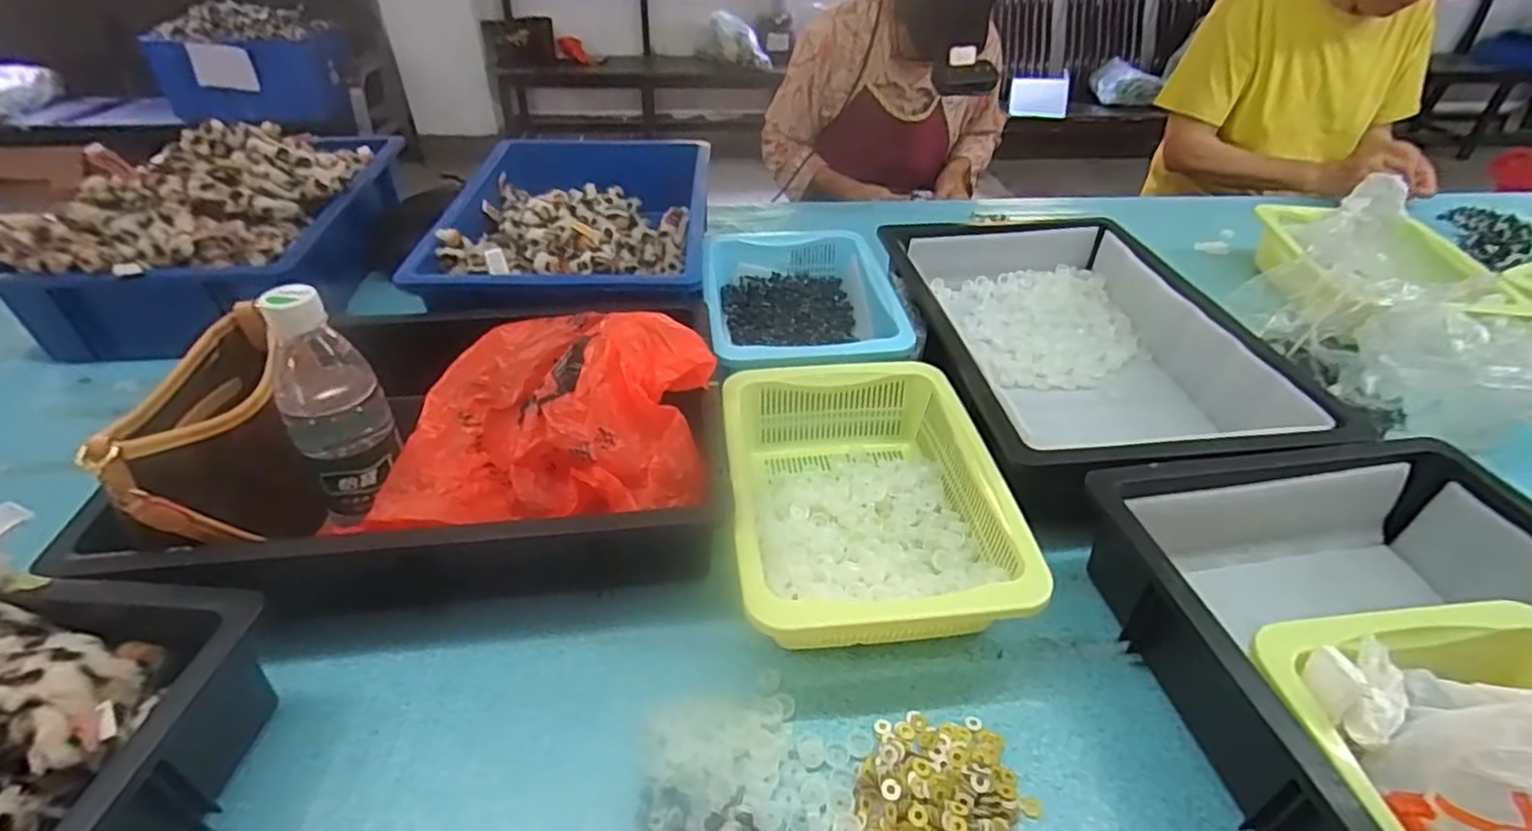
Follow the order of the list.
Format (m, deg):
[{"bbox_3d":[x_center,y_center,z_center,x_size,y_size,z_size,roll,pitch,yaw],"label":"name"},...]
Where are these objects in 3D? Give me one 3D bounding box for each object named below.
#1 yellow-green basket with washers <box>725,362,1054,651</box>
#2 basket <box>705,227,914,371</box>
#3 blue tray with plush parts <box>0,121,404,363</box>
[{"bbox_3d":[0.072,0.069,0.570,0.203,0.088,0.279,-2,38,-6],"label":"yellow-green basket with washers"},{"bbox_3d":[0.035,-0.128,0.804,0.206,0.064,0.305,-4,39,-6],"label":"basket"},{"bbox_3d":[-0.671,-0.254,0.894,0.279,0.149,0.444,-3,39,-5],"label":"blue tray with plush parts"}]

